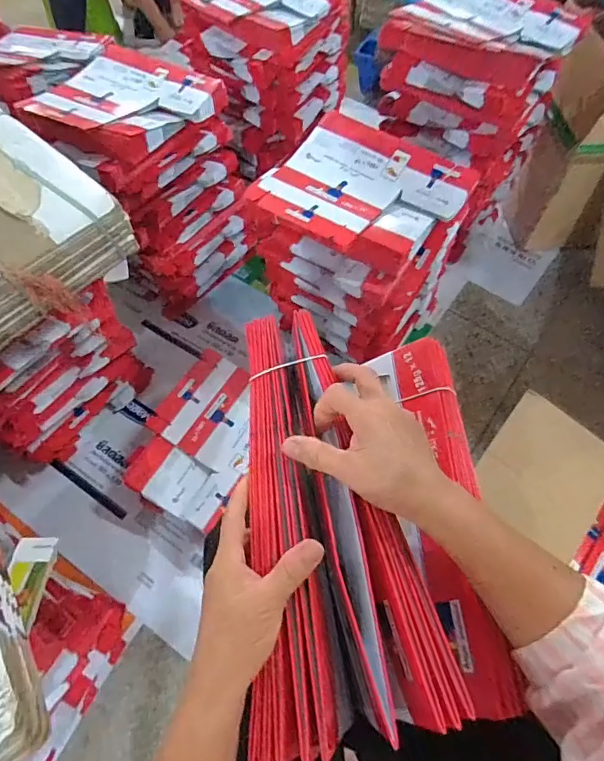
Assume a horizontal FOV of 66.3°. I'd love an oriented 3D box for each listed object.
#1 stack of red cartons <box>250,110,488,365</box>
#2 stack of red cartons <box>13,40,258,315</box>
[{"bbox_3d":[0.128,-0.294,1.104,0.354,0.447,0.342,36,67,18],"label":"stack of red cartons"},{"bbox_3d":[-0.376,-0.502,1.209,0.360,0.458,0.347,35,67,18],"label":"stack of red cartons"}]

